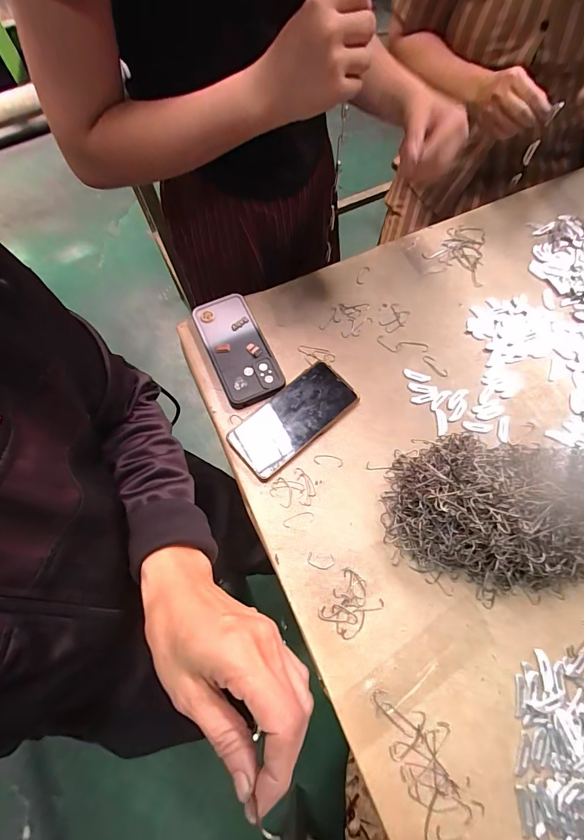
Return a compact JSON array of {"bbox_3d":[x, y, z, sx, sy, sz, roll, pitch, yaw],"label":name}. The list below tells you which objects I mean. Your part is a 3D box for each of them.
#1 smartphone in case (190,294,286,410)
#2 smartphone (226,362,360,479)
[{"bbox_3d":[-0.076,-0.100,0.509,0.079,0.017,0.172,-23,69,-9],"label":"smartphone in case"},{"bbox_3d":[0.003,-0.003,0.469,0.166,0.015,0.076,-39,72,-14],"label":"smartphone"}]

